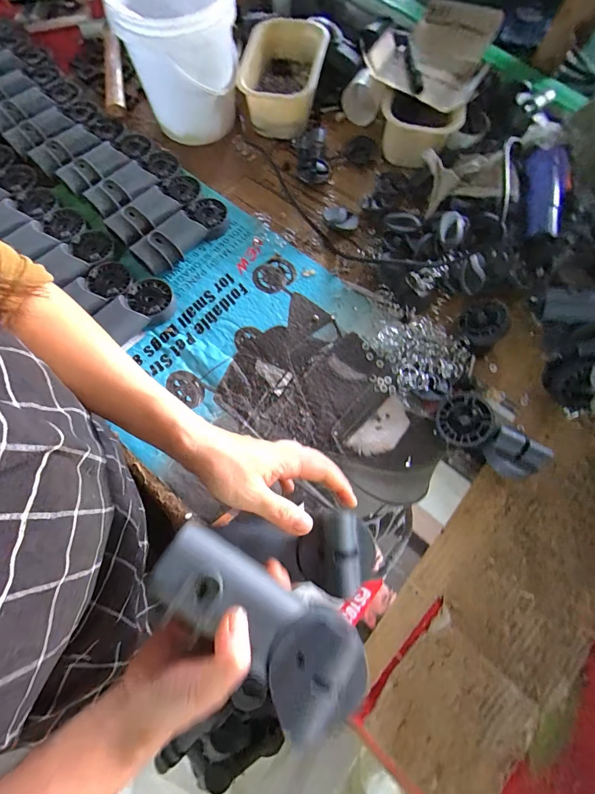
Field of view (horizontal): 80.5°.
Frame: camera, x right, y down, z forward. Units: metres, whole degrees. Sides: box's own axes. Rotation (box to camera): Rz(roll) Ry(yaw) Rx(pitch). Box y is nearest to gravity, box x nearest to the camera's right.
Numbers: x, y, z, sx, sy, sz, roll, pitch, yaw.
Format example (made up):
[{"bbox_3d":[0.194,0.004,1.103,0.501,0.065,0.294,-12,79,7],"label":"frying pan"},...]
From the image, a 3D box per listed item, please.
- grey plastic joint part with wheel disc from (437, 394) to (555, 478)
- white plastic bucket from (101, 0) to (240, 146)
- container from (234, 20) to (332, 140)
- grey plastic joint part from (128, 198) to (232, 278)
[{"bbox_3d":[0.241,0.049,0.440,0.139,0.046,0.066,33,74,9],"label":"grey plastic joint part with wheel disc"},{"bbox_3d":[-0.183,-0.548,0.570,0.170,0.179,0.193,-10,72,-5],"label":"white plastic bucket"},{"bbox_3d":[-0.029,-0.555,0.620,0.139,0.078,0.198,9,72,2],"label":"container"},{"bbox_3d":[-0.174,-0.247,0.534,0.063,0.040,0.157,44,76,12],"label":"grey plastic joint part"}]

